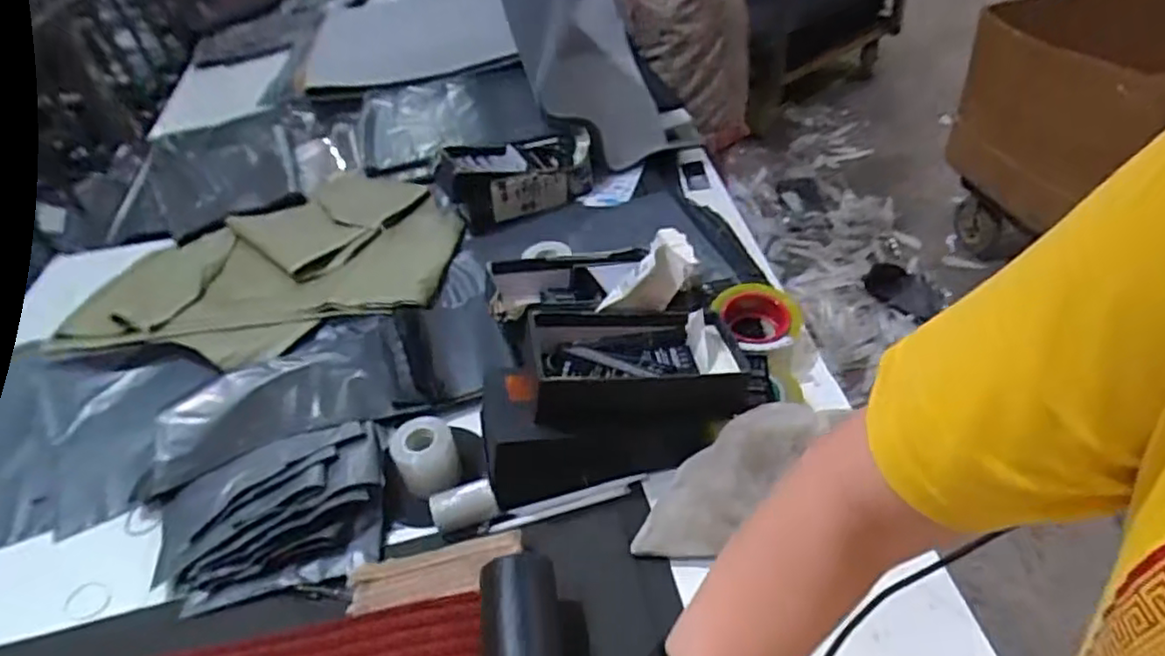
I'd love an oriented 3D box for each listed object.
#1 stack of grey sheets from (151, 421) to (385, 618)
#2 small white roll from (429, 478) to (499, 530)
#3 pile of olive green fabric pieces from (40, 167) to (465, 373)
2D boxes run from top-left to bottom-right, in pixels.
[{"bbox_3d":[-0.338,0.196,0.714,0.251,0.047,0.186,-12,41,-4],"label":"stack of grey sheets"},{"bbox_3d":[-0.124,0.183,0.692,0.069,0.029,0.031,-13,41,-5],"label":"small white roll"},{"bbox_3d":[-0.480,-0.128,1.085,0.547,0.059,0.491,-4,42,7],"label":"pile of olive green fabric pieces"}]

